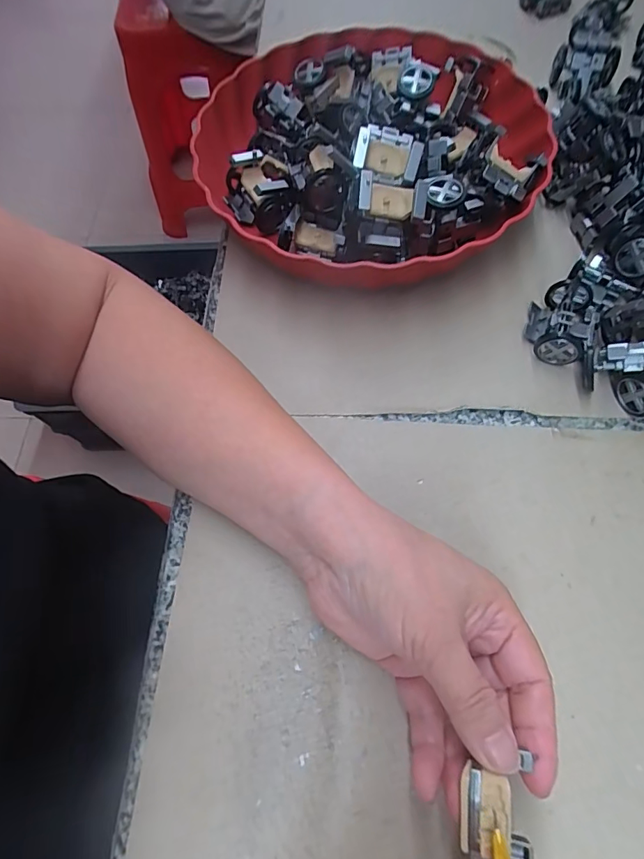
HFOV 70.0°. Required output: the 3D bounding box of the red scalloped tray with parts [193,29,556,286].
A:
[{"bbox_3d":[0.033,-0.207,0.339,0.249,0.063,0.249,16,68,10],"label":"red scalloped tray with parts"}]

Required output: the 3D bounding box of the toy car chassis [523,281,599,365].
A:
[{"bbox_3d":[0.157,-0.068,0.298,0.041,0.021,0.052,18,68,10],"label":"toy car chassis"}]

